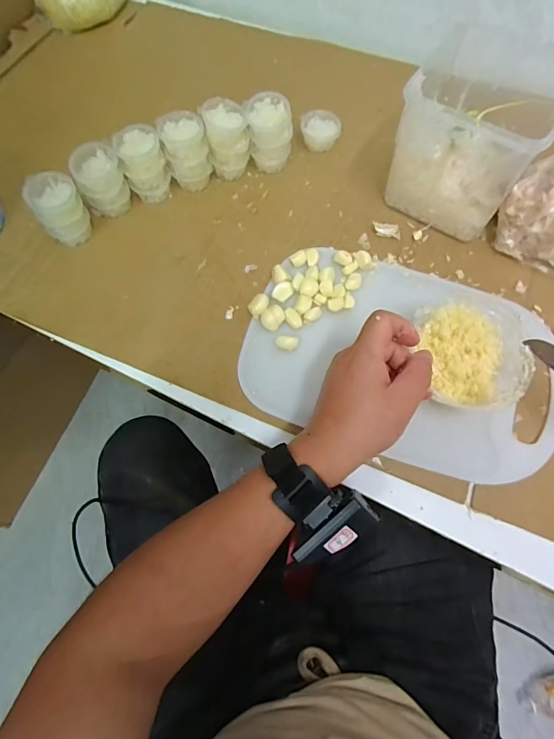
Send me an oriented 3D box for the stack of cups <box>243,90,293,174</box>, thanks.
[{"bbox_3d":[-0.008,-0.286,0.495,0.051,0.074,0.042,-5,69,1],"label":"stack of cups"}]

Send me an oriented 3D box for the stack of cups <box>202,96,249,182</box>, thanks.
[{"bbox_3d":[-0.058,-0.275,0.489,0.049,0.074,0.051,-6,69,0],"label":"stack of cups"}]

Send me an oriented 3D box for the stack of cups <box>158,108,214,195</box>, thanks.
[{"bbox_3d":[-0.107,-0.258,0.488,0.050,0.070,0.056,-12,69,-2],"label":"stack of cups"}]

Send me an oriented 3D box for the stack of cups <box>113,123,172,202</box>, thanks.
[{"bbox_3d":[-0.156,-0.243,0.485,0.048,0.073,0.044,-20,70,-5],"label":"stack of cups"}]

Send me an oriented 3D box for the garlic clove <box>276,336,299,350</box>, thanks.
[{"bbox_3d":[0.010,-0.027,0.422,0.023,0.012,0.014,13,70,7],"label":"garlic clove"}]

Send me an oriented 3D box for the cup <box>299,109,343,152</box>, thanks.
[{"bbox_3d":[0.057,-0.308,0.525,0.050,0.027,0.042,0,69,2],"label":"cup"}]

